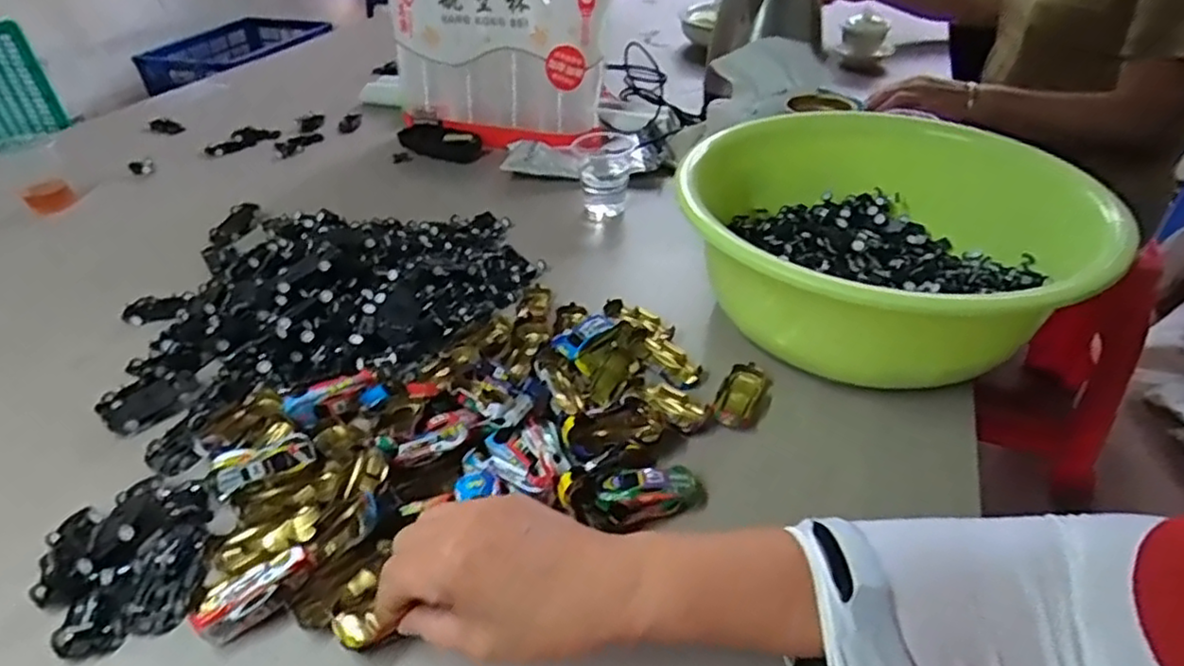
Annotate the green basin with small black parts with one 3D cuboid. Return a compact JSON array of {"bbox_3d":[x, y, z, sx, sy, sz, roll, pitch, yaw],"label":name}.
[{"bbox_3d":[0.225,-0.068,0.546,0.292,0.116,0.280,-1,38,1],"label":"green basin with small black parts"}]

